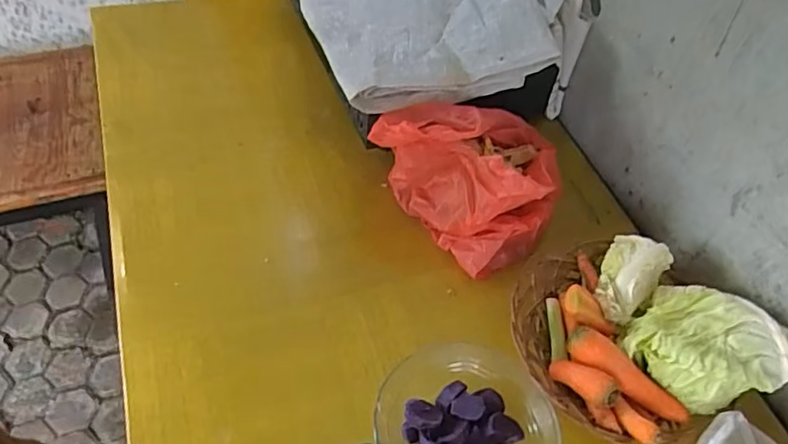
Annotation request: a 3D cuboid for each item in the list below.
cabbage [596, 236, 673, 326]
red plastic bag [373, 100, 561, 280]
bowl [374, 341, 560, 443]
[{"bbox_3d":[0.239,0.054,0.611,0.057,0.036,0.089,34,56,21],"label":"cabbage"},{"bbox_3d":[0.101,-0.060,0.689,0.181,0.126,0.178,36,57,22],"label":"red plastic bag"},{"bbox_3d":[0.062,0.193,0.536,0.152,0.058,0.151,2,51,-3],"label":"bowl"}]

